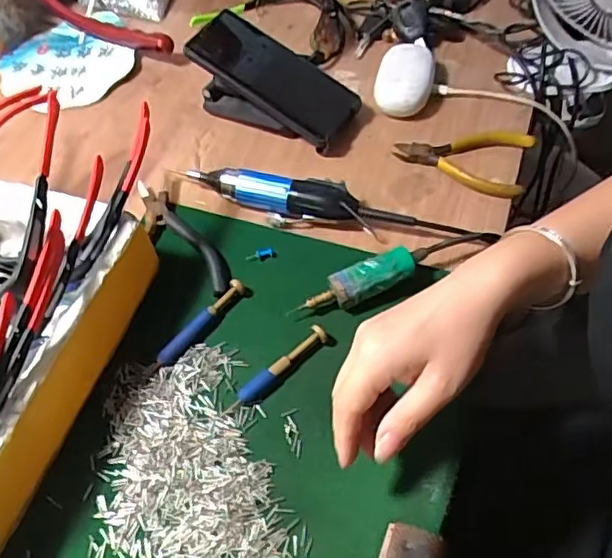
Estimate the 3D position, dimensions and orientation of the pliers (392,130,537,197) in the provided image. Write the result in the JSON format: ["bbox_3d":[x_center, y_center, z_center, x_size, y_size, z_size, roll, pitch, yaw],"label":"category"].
[{"bbox_3d":[0.151,-0.122,0.566,0.121,0.013,0.087,18,57,17],"label":"pliers"}]

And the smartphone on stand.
[{"bbox_3d":[-0.028,-0.195,0.588,0.159,0.087,0.087,22,58,19],"label":"smartphone on stand"}]

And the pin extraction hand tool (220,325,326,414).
[{"bbox_3d":[-0.022,0.066,0.433,0.089,0.015,0.012,-37,59,-21],"label":"pin extraction hand tool"}]

